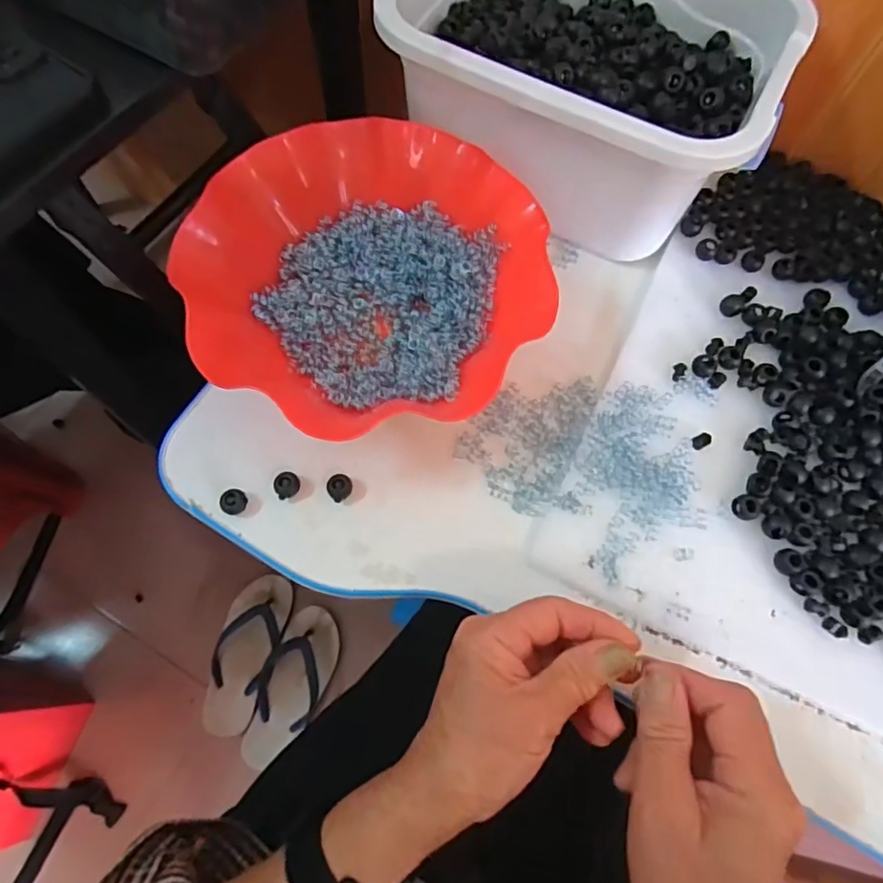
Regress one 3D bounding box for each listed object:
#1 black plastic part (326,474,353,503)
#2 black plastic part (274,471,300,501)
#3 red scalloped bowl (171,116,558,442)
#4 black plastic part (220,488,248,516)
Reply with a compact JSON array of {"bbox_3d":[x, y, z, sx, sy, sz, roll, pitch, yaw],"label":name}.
[{"bbox_3d":[-0.063,0.029,0.355,0.015,0.009,0.014,1,69,-2],"label":"black plastic part"},{"bbox_3d":[-0.096,0.026,0.355,0.015,0.009,0.016,-23,72,-11],"label":"black plastic part"},{"bbox_3d":[-0.044,-0.111,0.366,0.214,0.057,0.209,1,69,-2],"label":"red scalloped bowl"},{"bbox_3d":[-0.127,0.037,0.350,0.015,0.012,0.015,1,69,-2],"label":"black plastic part"}]

